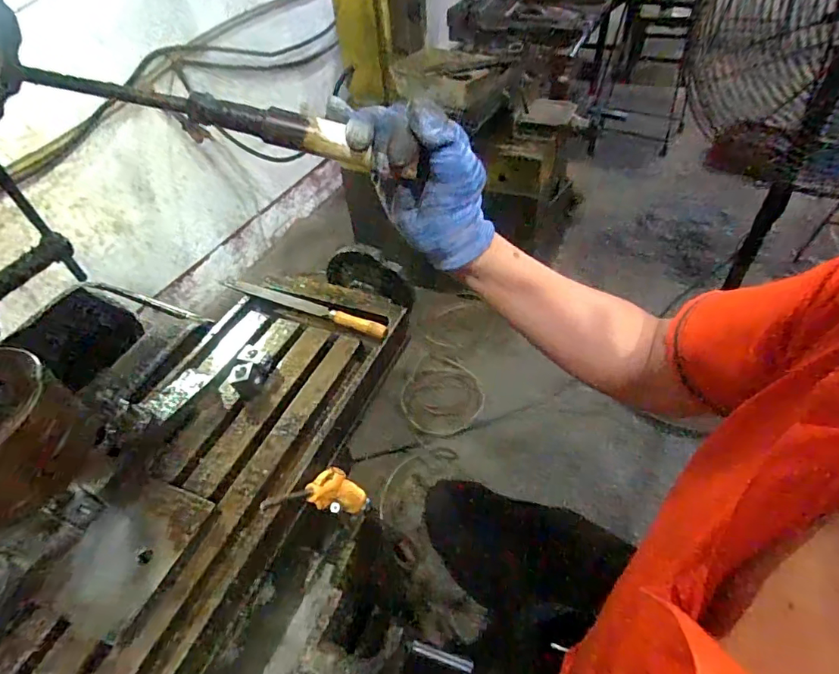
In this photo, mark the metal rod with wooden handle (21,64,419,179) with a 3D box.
[{"bbox_3d":[-0.136,-0.155,0.346,0.273,0.021,0.023,14,47,0],"label":"metal rod with wooden handle"}]

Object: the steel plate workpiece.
[{"bbox_3d":[-0.272,0.198,0.461,0.096,0.014,0.132,17,57,19],"label":"steel plate workpiece"}]

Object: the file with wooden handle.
[{"bbox_3d":[-0.166,-0.048,0.690,0.280,0.027,0.025,20,51,23],"label":"file with wooden handle"}]

